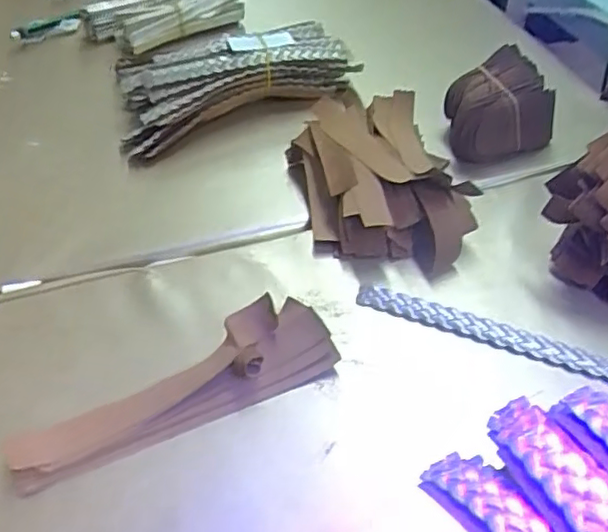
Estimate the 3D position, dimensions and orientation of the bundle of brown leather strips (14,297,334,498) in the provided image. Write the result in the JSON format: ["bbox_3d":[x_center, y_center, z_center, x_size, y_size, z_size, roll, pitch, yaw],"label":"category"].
[{"bbox_3d":[-0.065,0.060,0.316,0.162,0.019,0.046,-20,47,-16],"label":"bundle of brown leather strips"}]

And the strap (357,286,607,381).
[{"bbox_3d":[0.109,0.038,0.335,0.165,0.007,0.015,18,49,19],"label":"strap"}]

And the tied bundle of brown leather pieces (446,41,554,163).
[{"bbox_3d":[0.139,-0.110,0.449,0.067,0.057,0.053,-14,46,-11],"label":"tied bundle of brown leather pieces"}]

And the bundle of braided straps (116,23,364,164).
[{"bbox_3d":[-0.052,-0.148,0.500,0.187,0.057,0.111,-9,45,-7],"label":"bundle of braided straps"}]

